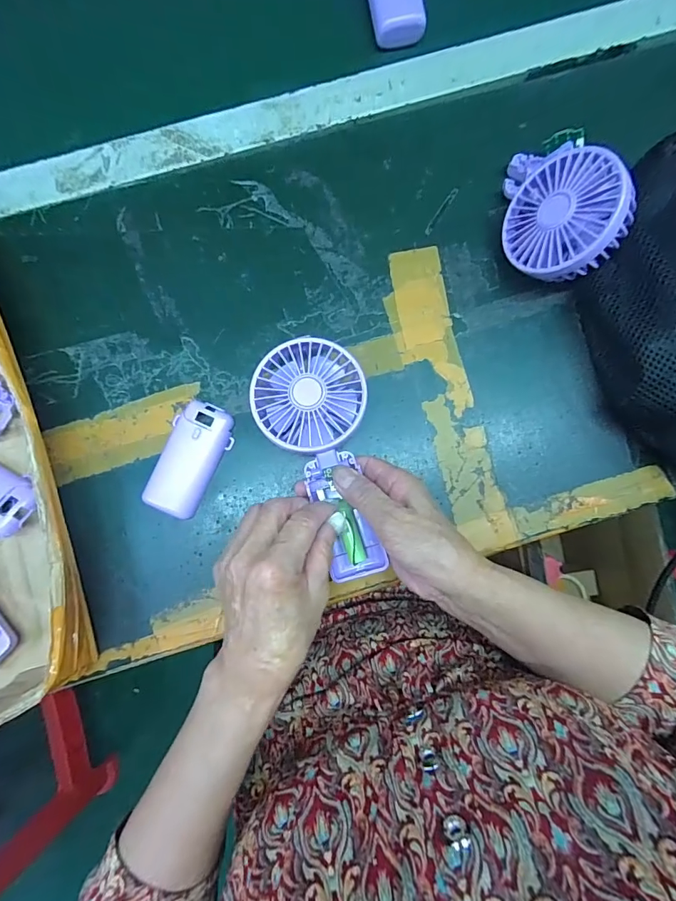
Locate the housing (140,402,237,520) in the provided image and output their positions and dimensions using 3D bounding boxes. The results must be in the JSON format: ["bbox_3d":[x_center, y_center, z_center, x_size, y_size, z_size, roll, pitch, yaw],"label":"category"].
[{"bbox_3d":[-0.121,0.007,0.340,0.046,0.016,0.095,24,85,2],"label":"housing"}]

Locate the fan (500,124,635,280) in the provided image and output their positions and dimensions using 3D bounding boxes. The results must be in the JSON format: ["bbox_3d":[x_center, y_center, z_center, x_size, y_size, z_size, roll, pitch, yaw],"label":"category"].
[{"bbox_3d":[0.177,-0.198,0.327,0.047,0.088,0.133,3,79,-41],"label":"fan"}]

